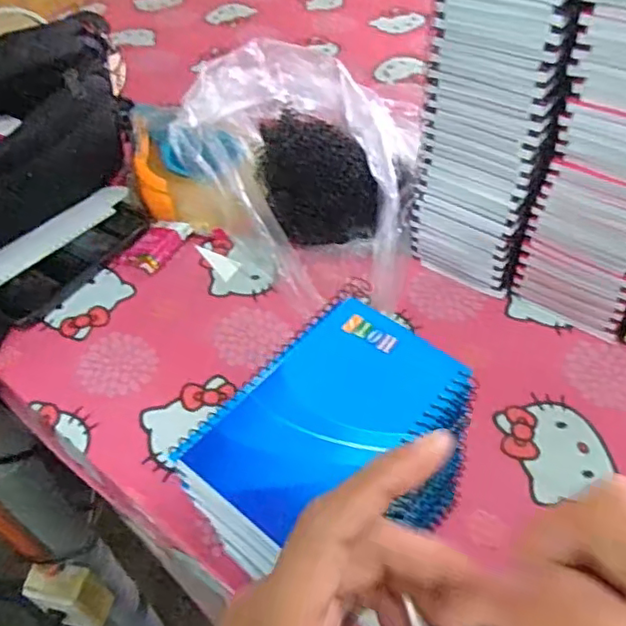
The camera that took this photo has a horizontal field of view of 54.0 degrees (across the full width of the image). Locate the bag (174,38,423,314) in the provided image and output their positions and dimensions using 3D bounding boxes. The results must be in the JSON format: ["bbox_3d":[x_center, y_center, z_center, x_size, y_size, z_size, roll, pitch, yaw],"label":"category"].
[{"bbox_3d":[-0.020,-0.143,0.596,0.233,0.112,0.294,4,50,7],"label":"bag"}]

